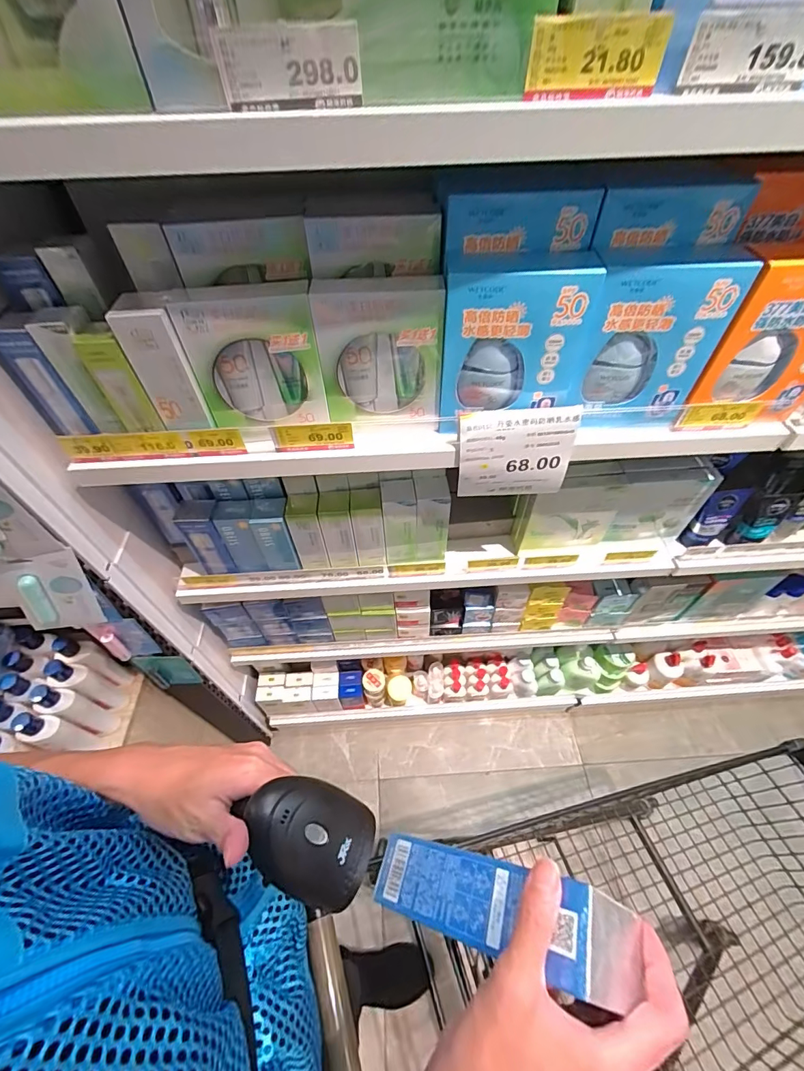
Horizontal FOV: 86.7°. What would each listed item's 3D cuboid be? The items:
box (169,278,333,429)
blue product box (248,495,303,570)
[{"bbox_3d":[-0.162,-0.195,0.475,0.134,0.144,0.051,-12,53,-8],"label":"box"},{"bbox_3d":[-0.209,-0.002,0.707,0.054,0.127,0.057,-7,52,-4],"label":"blue product box"}]

